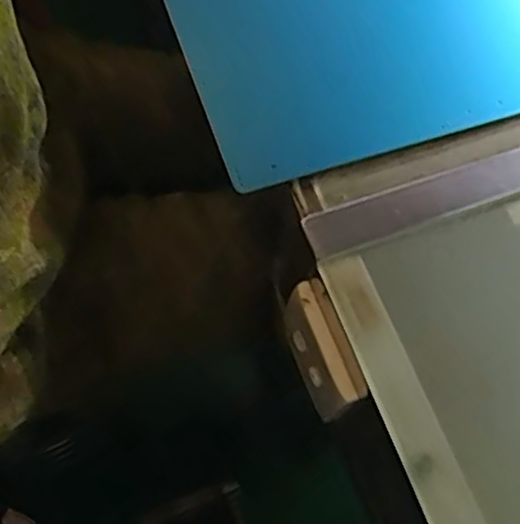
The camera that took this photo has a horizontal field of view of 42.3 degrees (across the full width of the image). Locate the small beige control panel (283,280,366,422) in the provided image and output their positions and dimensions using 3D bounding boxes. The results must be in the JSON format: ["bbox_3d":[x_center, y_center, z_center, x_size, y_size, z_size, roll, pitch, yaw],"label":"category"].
[{"bbox_3d":[0.041,0.066,0.478,0.027,0.075,0.088,-17,70,-10],"label":"small beige control panel"}]

